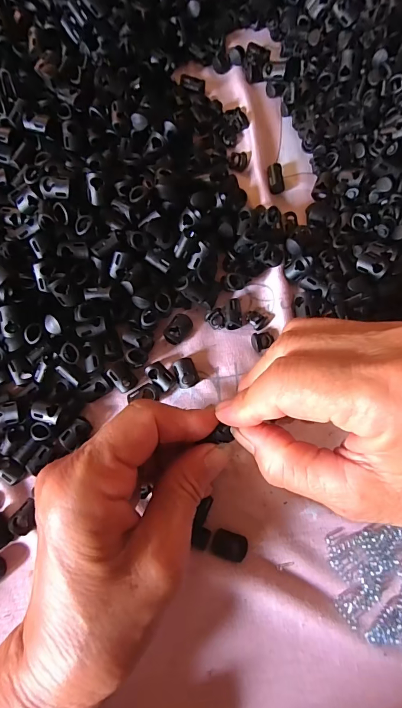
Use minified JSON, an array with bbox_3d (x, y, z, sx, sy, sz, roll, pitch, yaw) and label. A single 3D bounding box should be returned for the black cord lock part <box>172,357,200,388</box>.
[{"bbox_3d":[-0.010,0.012,0.245,0.014,0.008,0.019,-21,79,-6],"label":"black cord lock part"}]

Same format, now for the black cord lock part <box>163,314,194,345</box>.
[{"bbox_3d":[-0.015,-0.017,0.251,0.013,0.010,0.022,42,80,8],"label":"black cord lock part"}]

